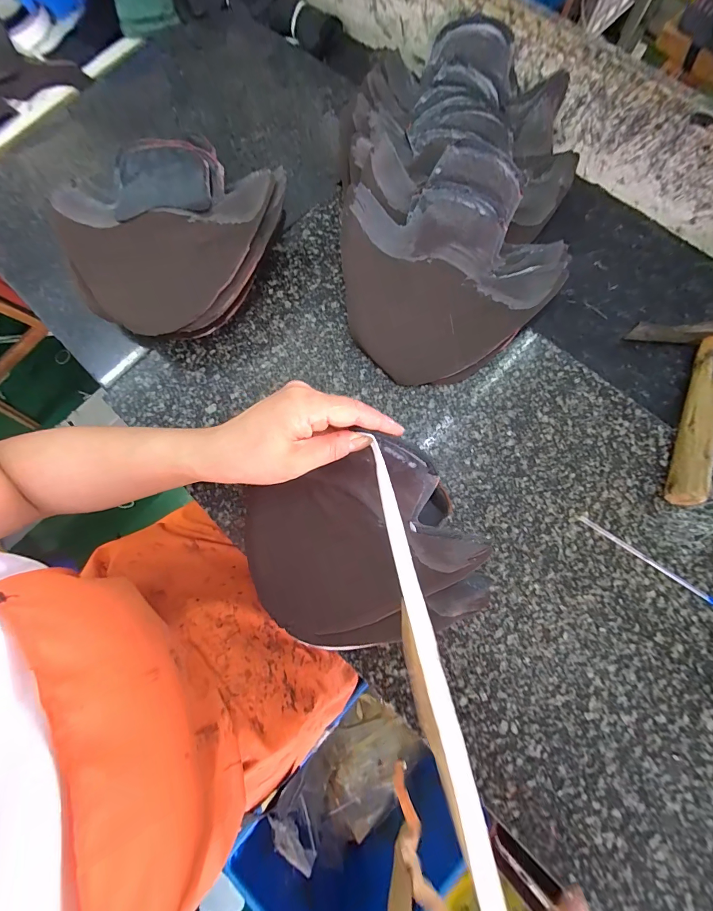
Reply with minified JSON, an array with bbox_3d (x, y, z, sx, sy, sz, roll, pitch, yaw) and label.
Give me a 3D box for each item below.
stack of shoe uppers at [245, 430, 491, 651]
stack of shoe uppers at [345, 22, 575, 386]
[{"bbox_3d":[0.003,0.078,0.284,0.188,0.067,0.148,-18,80,-2],"label":"stack of shoe uppers"},{"bbox_3d":[0.101,-0.266,0.358,0.221,0.057,0.383,2,78,4],"label":"stack of shoe uppers"}]

